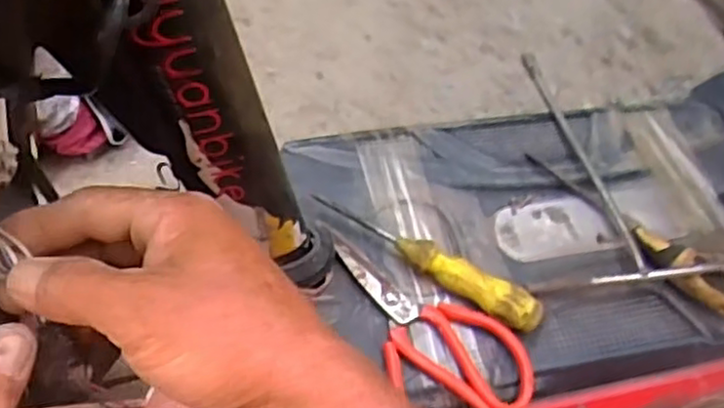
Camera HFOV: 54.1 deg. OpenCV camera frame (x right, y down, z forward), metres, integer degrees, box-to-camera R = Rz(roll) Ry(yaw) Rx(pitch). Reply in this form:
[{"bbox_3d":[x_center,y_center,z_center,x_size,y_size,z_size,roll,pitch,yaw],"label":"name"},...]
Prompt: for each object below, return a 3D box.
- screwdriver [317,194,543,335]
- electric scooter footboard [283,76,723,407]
[{"bbox_3d":[0.051,0.041,0.554,0.191,0.025,0.032,27,57,13],"label":"screwdriver"},{"bbox_3d":[0.194,0.032,0.610,0.466,0.073,0.282,-10,57,-12],"label":"electric scooter footboard"}]

